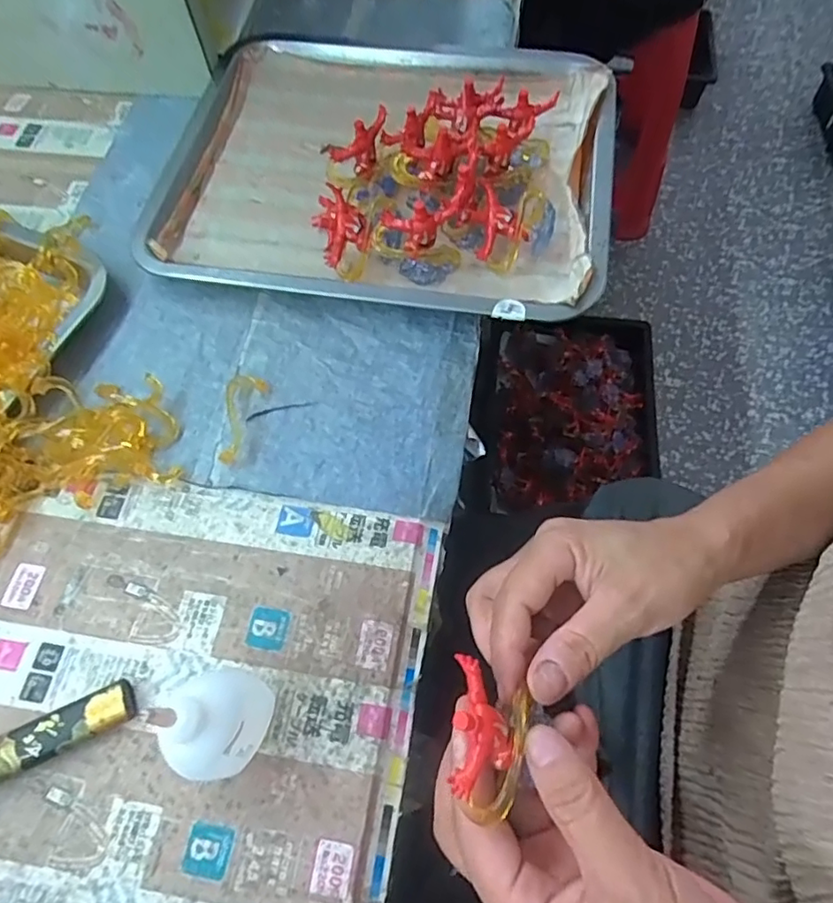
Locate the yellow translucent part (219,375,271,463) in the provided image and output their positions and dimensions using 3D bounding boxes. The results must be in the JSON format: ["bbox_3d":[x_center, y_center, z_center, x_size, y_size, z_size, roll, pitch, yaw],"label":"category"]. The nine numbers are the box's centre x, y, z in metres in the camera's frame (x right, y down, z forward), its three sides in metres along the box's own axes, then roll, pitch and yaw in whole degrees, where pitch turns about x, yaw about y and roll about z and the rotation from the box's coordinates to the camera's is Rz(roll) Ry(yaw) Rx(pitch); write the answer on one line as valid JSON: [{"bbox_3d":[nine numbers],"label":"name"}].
[{"bbox_3d":[-0.109,-0.021,0.352,0.024,0.006,0.057,16,65,9],"label":"yellow translucent part"}]

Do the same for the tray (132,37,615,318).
[{"bbox_3d":[-0.021,-0.214,0.426,0.315,0.048,0.262,9,64,5],"label":"tray"}]

